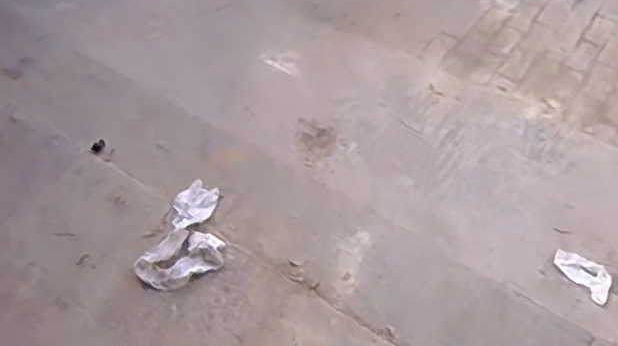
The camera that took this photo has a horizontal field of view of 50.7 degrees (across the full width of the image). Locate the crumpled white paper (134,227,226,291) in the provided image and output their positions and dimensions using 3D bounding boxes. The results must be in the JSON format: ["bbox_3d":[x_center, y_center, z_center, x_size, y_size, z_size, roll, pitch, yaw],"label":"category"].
[{"bbox_3d":[-0.347,0.230,1.766,0.233,0.050,0.162,-30,58,-21],"label":"crumpled white paper"}]

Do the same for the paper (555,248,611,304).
[{"bbox_3d":[0.770,0.274,1.809,0.111,0.019,0.172,-32,59,-22],"label":"paper"}]

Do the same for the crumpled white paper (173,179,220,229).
[{"bbox_3d":[-0.332,0.094,1.886,0.113,0.025,0.161,20,55,15],"label":"crumpled white paper"}]

